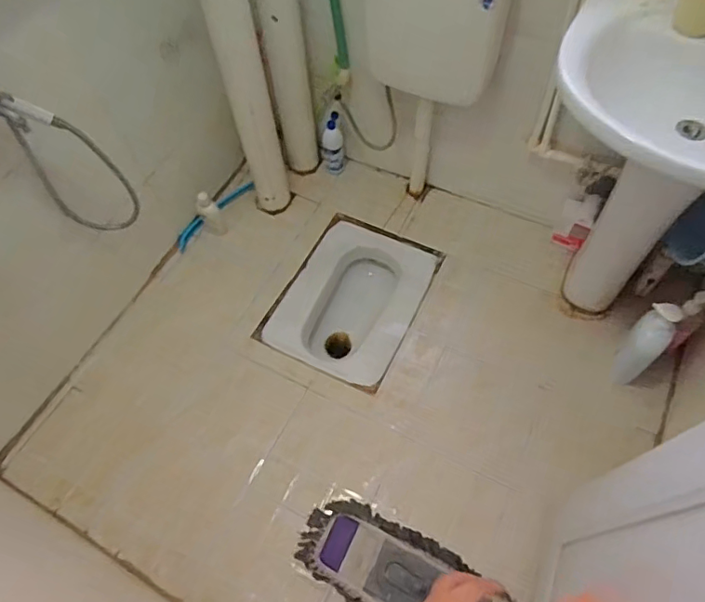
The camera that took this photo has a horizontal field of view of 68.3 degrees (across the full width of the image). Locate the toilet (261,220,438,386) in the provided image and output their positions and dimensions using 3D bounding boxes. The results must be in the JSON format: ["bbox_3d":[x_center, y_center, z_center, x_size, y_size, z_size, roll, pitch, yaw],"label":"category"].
[{"bbox_3d":[0.012,0.014,1.702,0.393,0.193,0.519,22,64,17],"label":"toilet"}]

